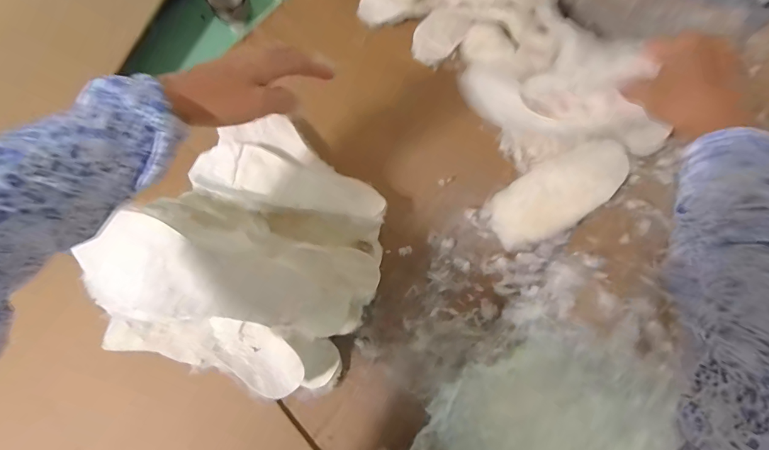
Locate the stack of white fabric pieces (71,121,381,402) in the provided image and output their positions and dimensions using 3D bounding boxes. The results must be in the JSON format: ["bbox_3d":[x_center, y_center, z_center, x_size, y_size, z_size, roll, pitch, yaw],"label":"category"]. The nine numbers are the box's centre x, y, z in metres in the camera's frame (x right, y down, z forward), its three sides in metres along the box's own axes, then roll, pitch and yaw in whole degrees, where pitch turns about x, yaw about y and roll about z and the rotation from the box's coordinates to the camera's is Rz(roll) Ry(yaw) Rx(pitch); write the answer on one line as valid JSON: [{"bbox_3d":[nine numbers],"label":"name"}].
[{"bbox_3d":[-0.153,0.023,0.480,0.287,0.111,0.303,25,78,6],"label":"stack of white fabric pieces"}]

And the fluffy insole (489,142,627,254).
[{"bbox_3d":[0.228,-0.044,0.525,0.190,0.035,0.088,-36,78,8],"label":"fluffy insole"}]

